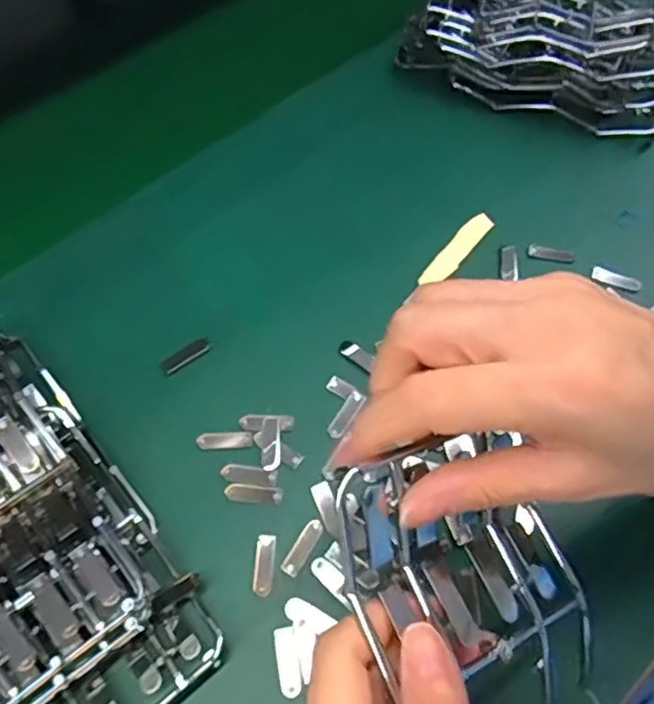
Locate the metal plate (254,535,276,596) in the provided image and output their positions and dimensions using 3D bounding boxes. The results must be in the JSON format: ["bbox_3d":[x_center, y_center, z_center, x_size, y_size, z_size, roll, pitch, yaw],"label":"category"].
[{"bbox_3d":[-0.030,0.101,0.308,0.009,0.004,0.028,4,60,2],"label":"metal plate"}]

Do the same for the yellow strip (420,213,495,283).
[{"bbox_3d":[0.080,-0.063,0.400,0.014,0.008,0.063,36,66,19],"label":"yellow strip"}]

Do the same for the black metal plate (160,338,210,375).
[{"bbox_3d":[-0.079,0.002,0.363,0.029,0.004,0.008,-35,66,-18],"label":"black metal plate"}]

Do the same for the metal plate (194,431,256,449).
[{"bbox_3d":[-0.052,0.046,0.337,0.028,0.004,0.009,-3,62,0],"label":"metal plate"}]

